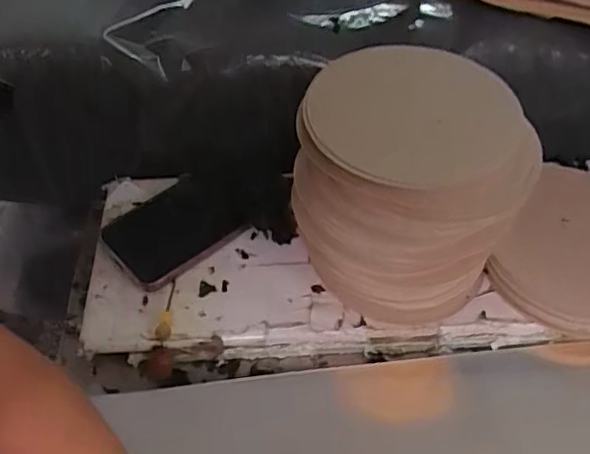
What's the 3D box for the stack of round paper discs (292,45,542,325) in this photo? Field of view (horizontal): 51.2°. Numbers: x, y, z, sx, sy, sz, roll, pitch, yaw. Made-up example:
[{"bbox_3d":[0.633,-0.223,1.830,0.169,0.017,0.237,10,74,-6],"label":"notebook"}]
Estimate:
[{"bbox_3d":[0.067,-0.029,0.452,0.132,0.153,0.160,-14,49,-11],"label":"stack of round paper discs"}]

